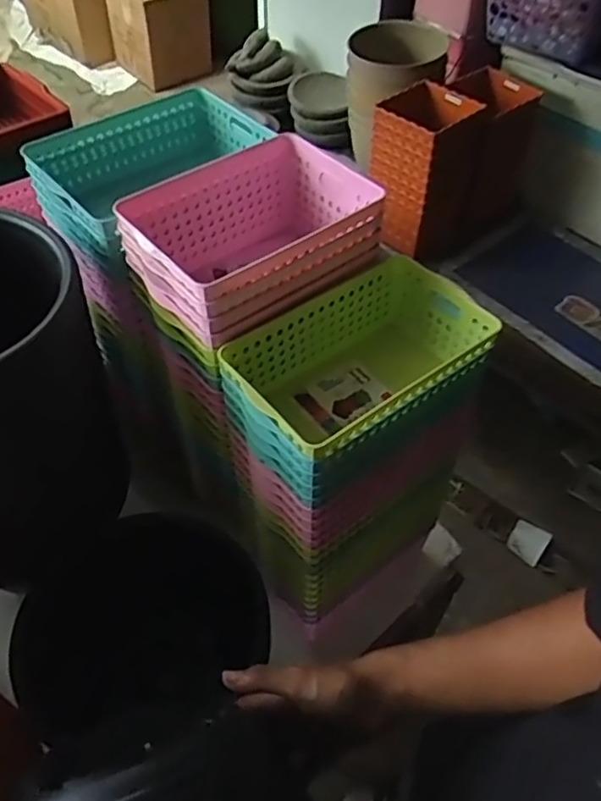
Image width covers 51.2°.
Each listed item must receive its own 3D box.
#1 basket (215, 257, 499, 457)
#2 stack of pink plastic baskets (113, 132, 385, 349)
[{"bbox_3d":[0.066,-0.032,0.722,0.282,0.112,0.170,-30,57,-24],"label":"basket"},{"bbox_3d":[-0.055,-0.178,0.746,0.264,0.133,0.192,-35,59,-26],"label":"stack of pink plastic baskets"}]

